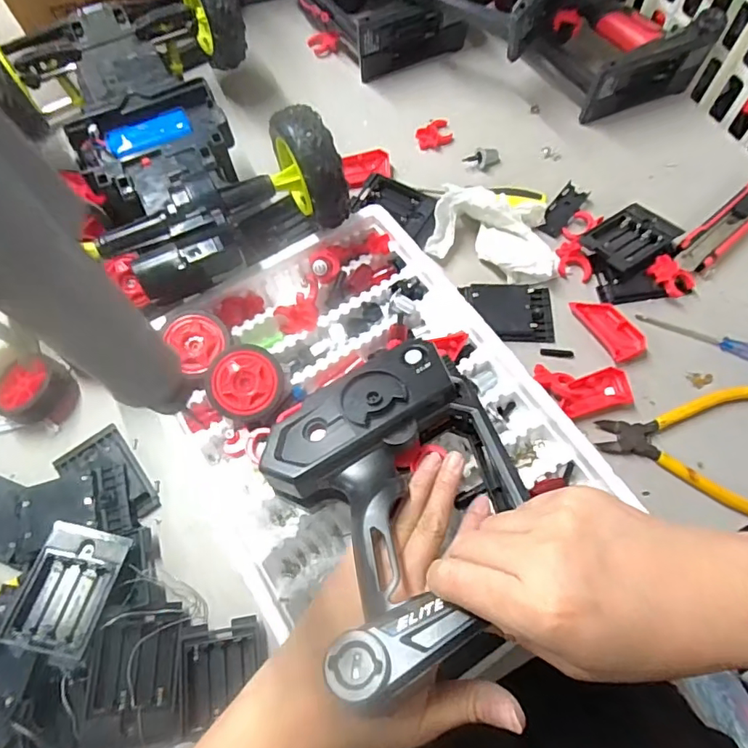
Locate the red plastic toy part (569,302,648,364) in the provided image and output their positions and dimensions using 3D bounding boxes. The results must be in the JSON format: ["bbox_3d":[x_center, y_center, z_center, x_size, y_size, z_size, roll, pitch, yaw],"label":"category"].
[{"bbox_3d":[0.204,-0.040,0.452,0.035,0.011,0.066,-30,70,-12],"label":"red plastic toy part"}]

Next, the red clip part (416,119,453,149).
[{"bbox_3d":[0.065,-0.256,0.549,0.043,0.013,0.029,-30,70,-12],"label":"red clip part"}]

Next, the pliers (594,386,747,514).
[{"bbox_3d":[0.252,0.051,0.410,0.138,0.013,0.110,10,67,5],"label":"pliers"}]

